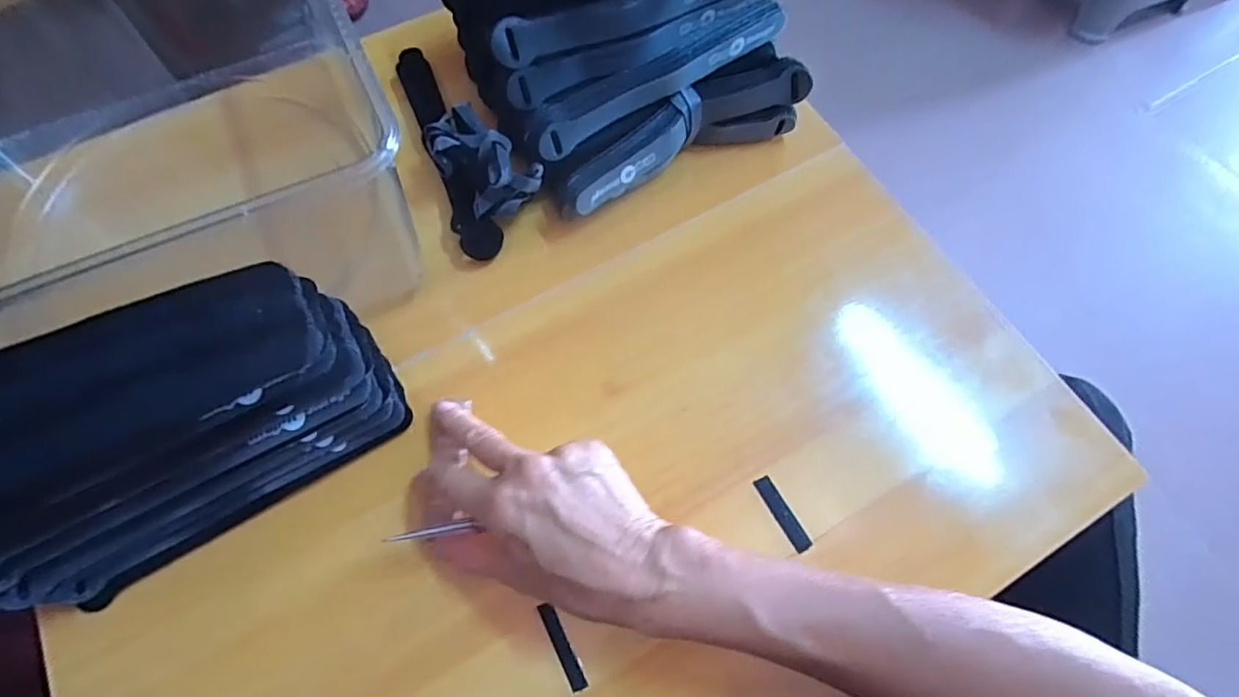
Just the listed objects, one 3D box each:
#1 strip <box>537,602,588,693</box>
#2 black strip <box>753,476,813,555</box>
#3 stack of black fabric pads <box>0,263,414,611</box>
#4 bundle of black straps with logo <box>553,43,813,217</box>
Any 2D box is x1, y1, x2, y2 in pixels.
[{"bbox_3d":[-0.031,0.162,0.313,0.008,0.004,0.047,-25,71,-11],"label":"strip"},{"bbox_3d":[0.098,0.098,0.343,0.011,0.004,0.047,-28,71,-11],"label":"black strip"},{"bbox_3d":[-0.240,0.042,0.299,0.218,0.125,0.088,-30,72,-12],"label":"stack of black fabric pads"},{"bbox_3d":[0.041,-0.152,0.417,0.196,0.054,0.048,-26,71,-11],"label":"bundle of black straps with logo"}]

